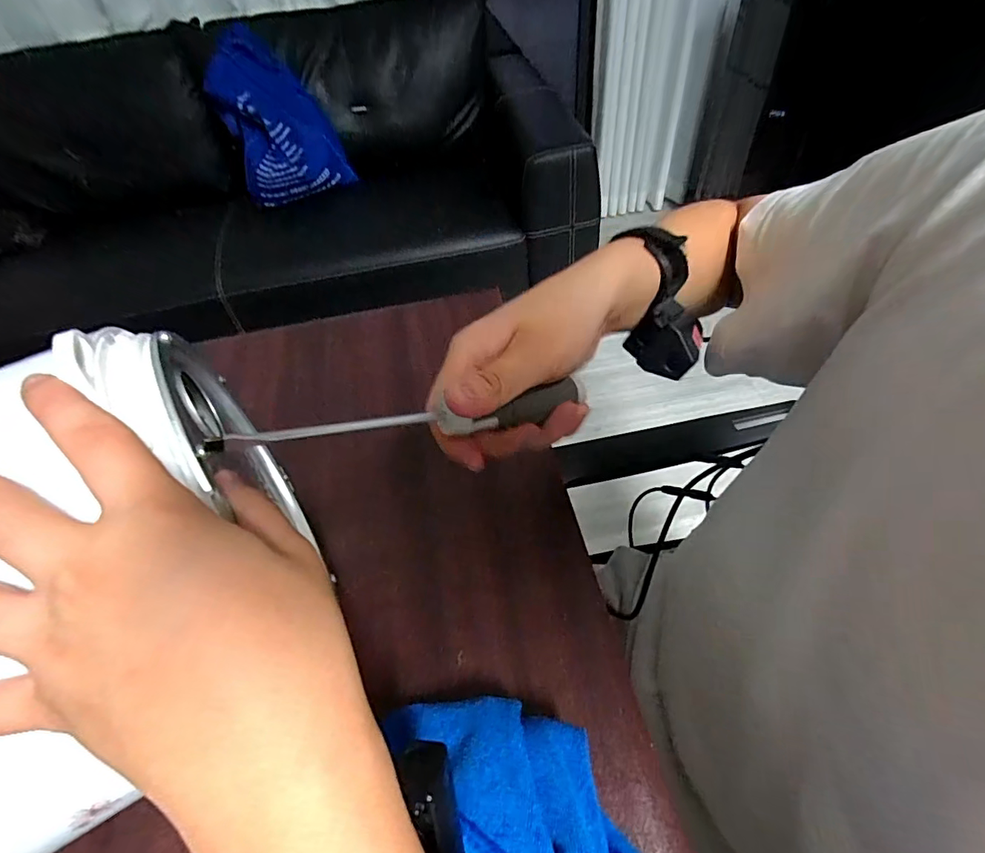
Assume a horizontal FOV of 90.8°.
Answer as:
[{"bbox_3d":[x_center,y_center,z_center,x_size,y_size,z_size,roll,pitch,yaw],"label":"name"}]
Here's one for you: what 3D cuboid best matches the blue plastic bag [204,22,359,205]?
[{"bbox_3d":[-0.594,-0.862,1.365,0.301,0.319,0.309,-21,52,-11],"label":"blue plastic bag"}]

